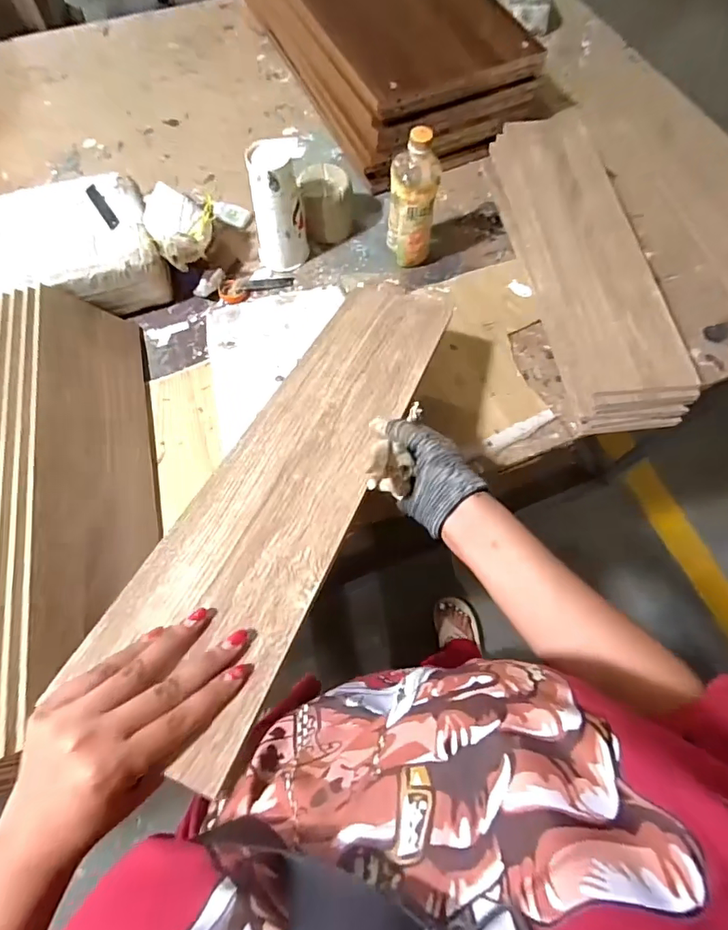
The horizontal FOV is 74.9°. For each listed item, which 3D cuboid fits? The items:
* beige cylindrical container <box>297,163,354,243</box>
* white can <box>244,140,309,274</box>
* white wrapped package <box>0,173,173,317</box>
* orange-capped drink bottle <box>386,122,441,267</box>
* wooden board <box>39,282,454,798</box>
[{"bbox_3d":[-0.060,-0.430,0.784,0.082,0.079,0.079,1,69,-2],"label":"beige cylindrical container"},{"bbox_3d":[-0.129,-0.398,0.733,0.079,0.180,0.093,-2,69,-3],"label":"white can"},{"bbox_3d":[-0.448,-0.314,0.726,0.266,0.104,0.207,-18,70,-9],"label":"white wrapped package"},{"bbox_3d":[0.073,-0.390,0.704,0.073,0.186,0.062,7,69,1],"label":"orange-capped drink bottle"},{"bbox_3d":[-0.048,-0.026,0.467,0.138,0.006,0.555,18,52,12],"label":"wooden board"}]

